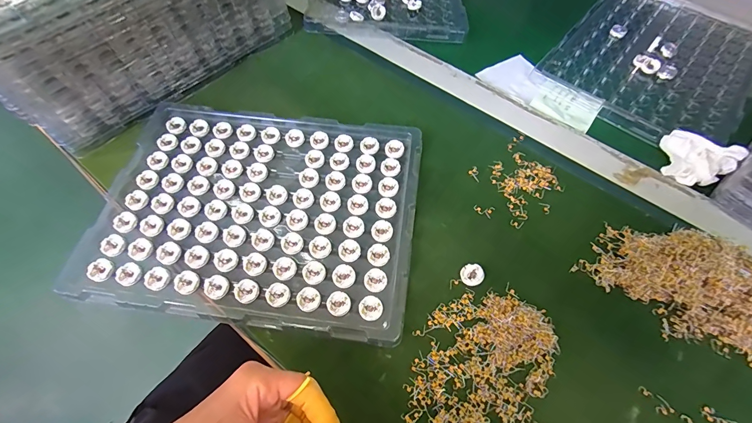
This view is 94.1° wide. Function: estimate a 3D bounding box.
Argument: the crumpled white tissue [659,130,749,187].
[{"bbox_3d":[0.382,-0.065,0.422,0.065,0.039,0.072,-30,66,-16],"label":"crumpled white tissue"}]

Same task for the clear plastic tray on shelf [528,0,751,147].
[{"bbox_3d":[0.441,-0.246,0.543,0.257,0.013,0.363,37,67,18],"label":"clear plastic tray on shelf"}]

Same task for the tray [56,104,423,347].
[{"bbox_3d":[-0.129,-0.007,0.395,0.345,0.015,0.252,7,61,3],"label":"tray"}]

